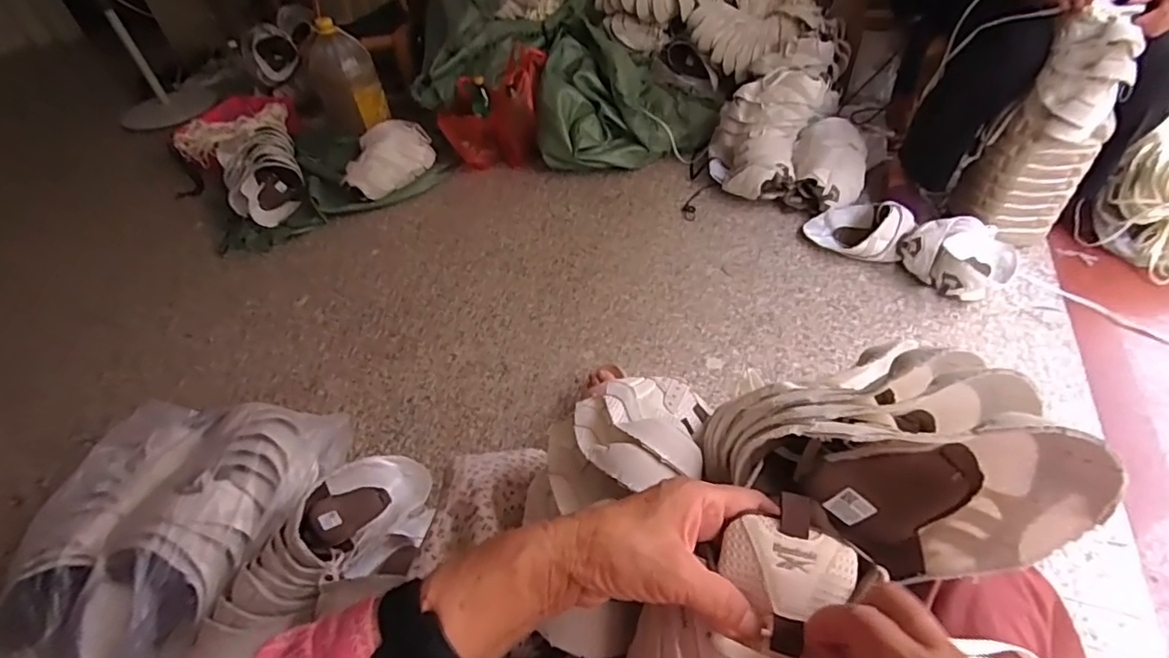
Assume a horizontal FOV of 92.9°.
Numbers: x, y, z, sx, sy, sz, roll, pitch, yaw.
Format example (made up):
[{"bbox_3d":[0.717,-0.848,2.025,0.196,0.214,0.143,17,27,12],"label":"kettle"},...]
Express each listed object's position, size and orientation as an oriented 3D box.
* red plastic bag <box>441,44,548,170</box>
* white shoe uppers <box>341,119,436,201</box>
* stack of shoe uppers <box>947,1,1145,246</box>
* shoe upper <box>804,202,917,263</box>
[{"bbox_3d":[-0.258,-0.633,1.667,0.344,0.264,0.198,-15,45,-7],"label":"red plastic bag"},{"bbox_3d":[-0.577,-0.524,1.693,0.204,0.119,0.351,-5,45,3],"label":"white shoe uppers"},{"bbox_3d":[0.901,-0.374,1.112,0.202,0.422,0.136,32,57,33],"label":"stack of shoe uppers"},{"bbox_3d":[0.630,-0.239,1.278,0.221,0.100,0.158,31,57,32],"label":"shoe upper"}]

